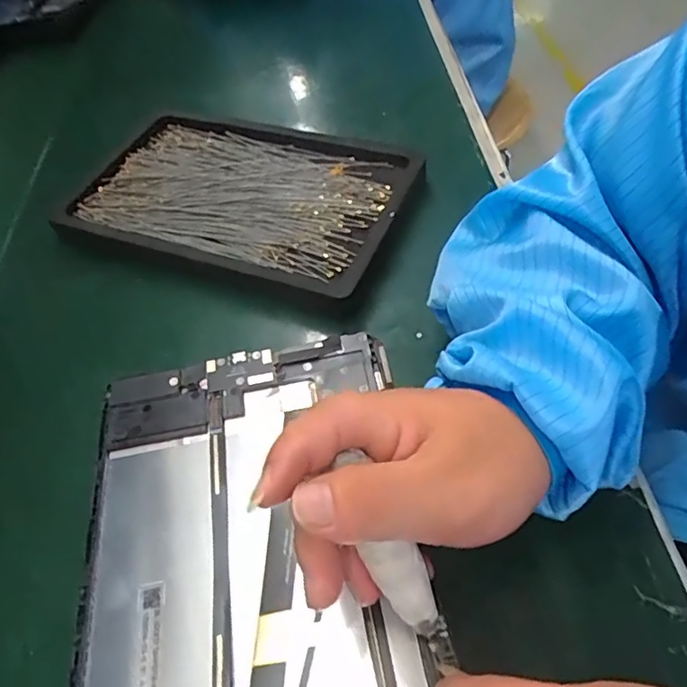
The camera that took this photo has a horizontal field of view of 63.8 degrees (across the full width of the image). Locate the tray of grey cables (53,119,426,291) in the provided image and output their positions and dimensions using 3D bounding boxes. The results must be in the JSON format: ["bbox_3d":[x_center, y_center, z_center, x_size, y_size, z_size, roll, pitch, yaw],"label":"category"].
[{"bbox_3d":[-0.077,-0.107,0.415,0.244,0.029,0.151,16,56,16],"label":"tray of grey cables"}]

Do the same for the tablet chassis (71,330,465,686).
[{"bbox_3d":[-0.038,0.103,0.234,0.147,0.008,0.237,-10,53,-2],"label":"tablet chassis"}]

